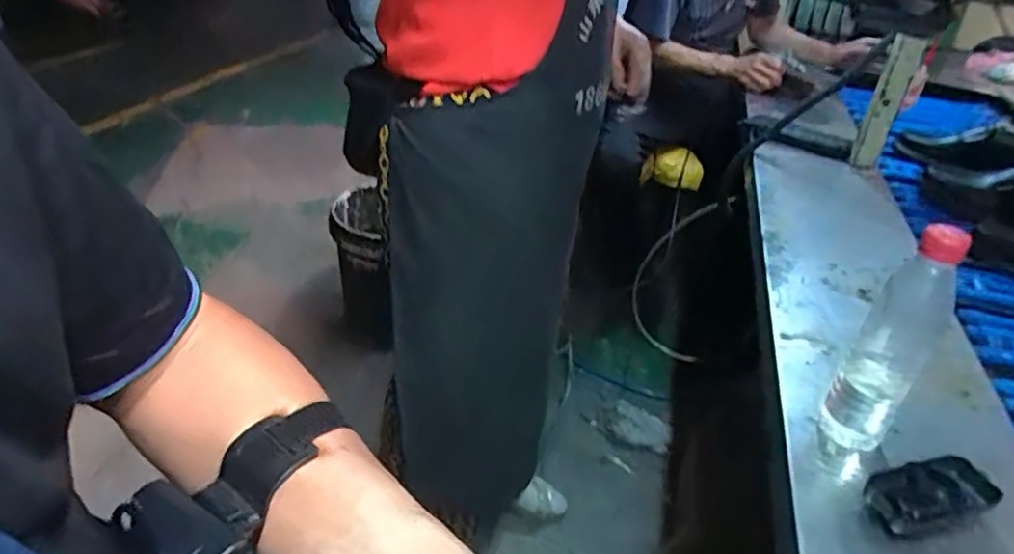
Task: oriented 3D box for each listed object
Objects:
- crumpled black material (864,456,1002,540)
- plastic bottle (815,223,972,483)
[{"bbox_3d":[0.370,0.191,0.564,0.116,0.027,0.059,-11,36,-22],"label":"crumpled black material"},{"bbox_3d":[0.340,0.064,0.576,0.075,0.231,0.062,-26,44,-38],"label":"plastic bottle"}]

